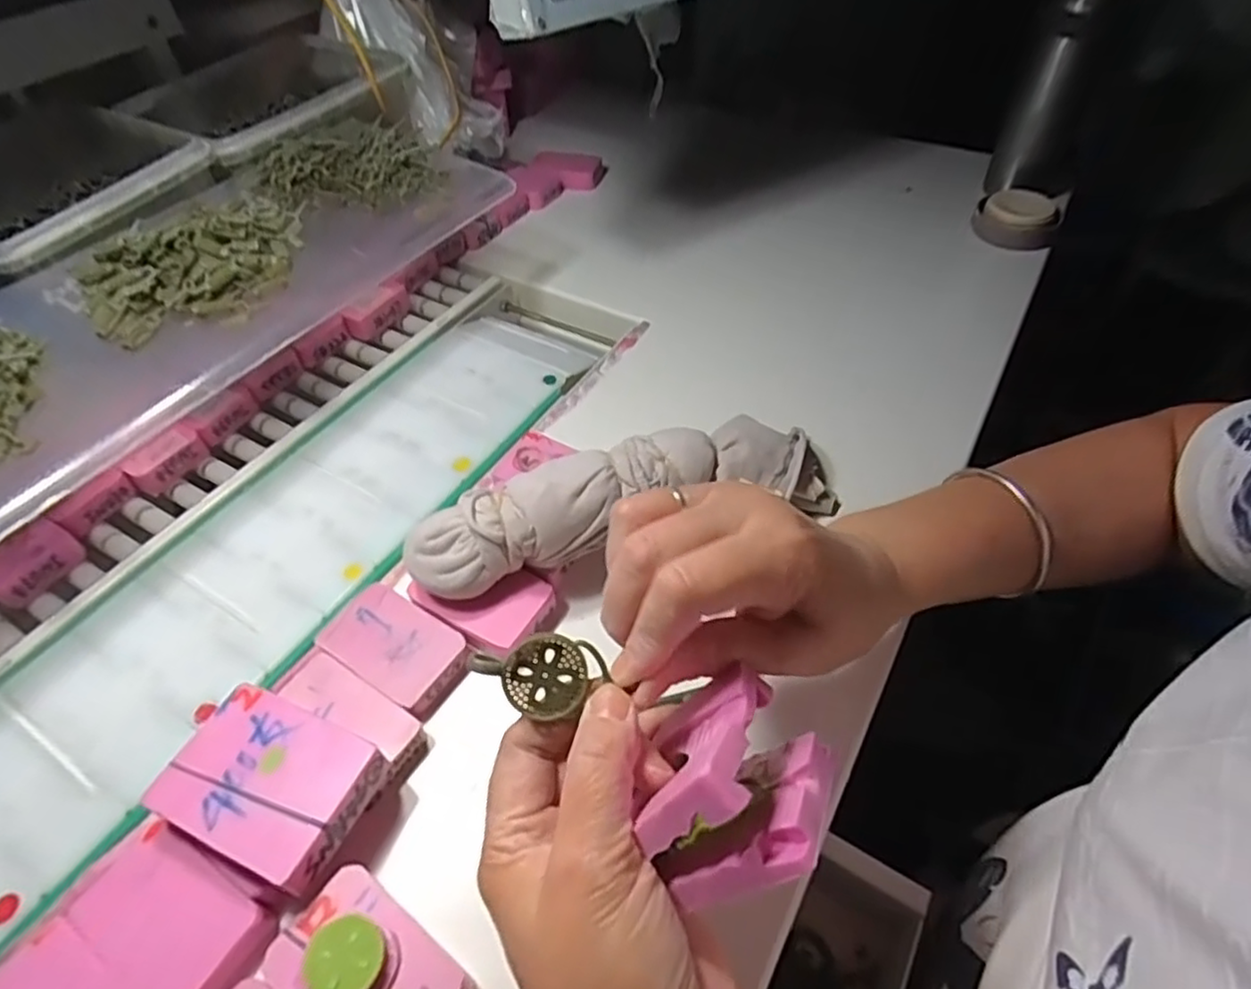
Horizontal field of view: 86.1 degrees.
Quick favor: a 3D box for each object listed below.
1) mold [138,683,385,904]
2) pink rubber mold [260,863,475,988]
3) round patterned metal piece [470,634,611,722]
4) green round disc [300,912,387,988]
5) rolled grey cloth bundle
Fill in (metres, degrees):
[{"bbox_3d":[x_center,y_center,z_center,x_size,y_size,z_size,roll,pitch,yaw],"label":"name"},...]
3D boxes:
[{"bbox_3d":[-0.150,0.123,0.285,0.078,0.025,0.058,17,53,16],"label":"mold"},{"bbox_3d":[-0.096,0.182,0.253,0.074,0.024,0.044,30,57,25],"label":"pink rubber mold"},{"bbox_3d":[-0.028,0.063,0.231,0.041,0.007,0.030,-17,92,-5],"label":"round patterned metal piece"},{"bbox_3d":[-0.101,0.170,0.244,0.028,0.012,0.027,-1,50,1],"label":"green round disc"},{"bbox_3d":[0.004,-0.003,0.375,0.247,0.057,0.071,-16,51,-11],"label":"rolled grey cloth bundle"}]

